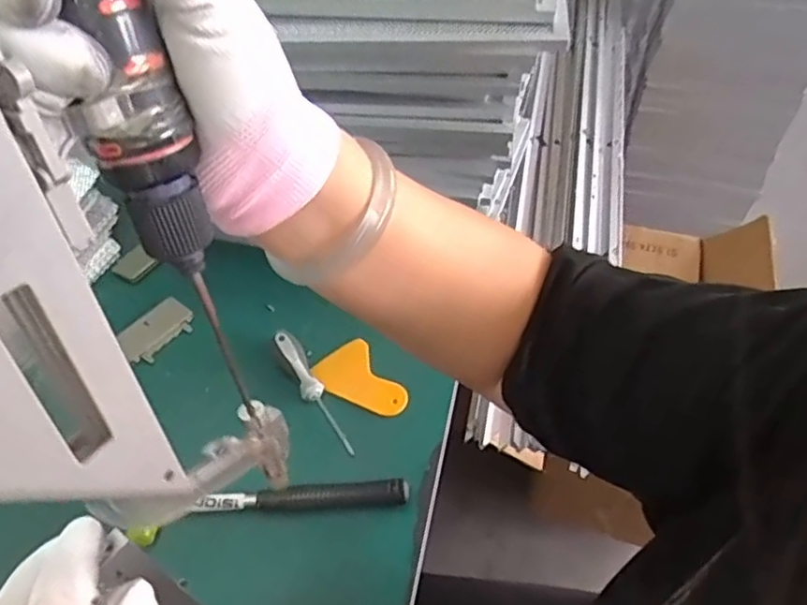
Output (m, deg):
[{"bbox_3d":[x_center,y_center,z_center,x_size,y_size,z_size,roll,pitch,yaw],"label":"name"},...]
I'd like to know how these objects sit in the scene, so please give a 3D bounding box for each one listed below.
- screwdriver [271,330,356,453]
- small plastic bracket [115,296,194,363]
[{"bbox_3d":[-0.090,0.090,0.640,0.025,0.019,0.146,-28,74,-19],"label":"screwdriver"},{"bbox_3d":[-0.272,0.031,0.703,0.048,0.004,0.082,38,60,10],"label":"small plastic bracket"}]

